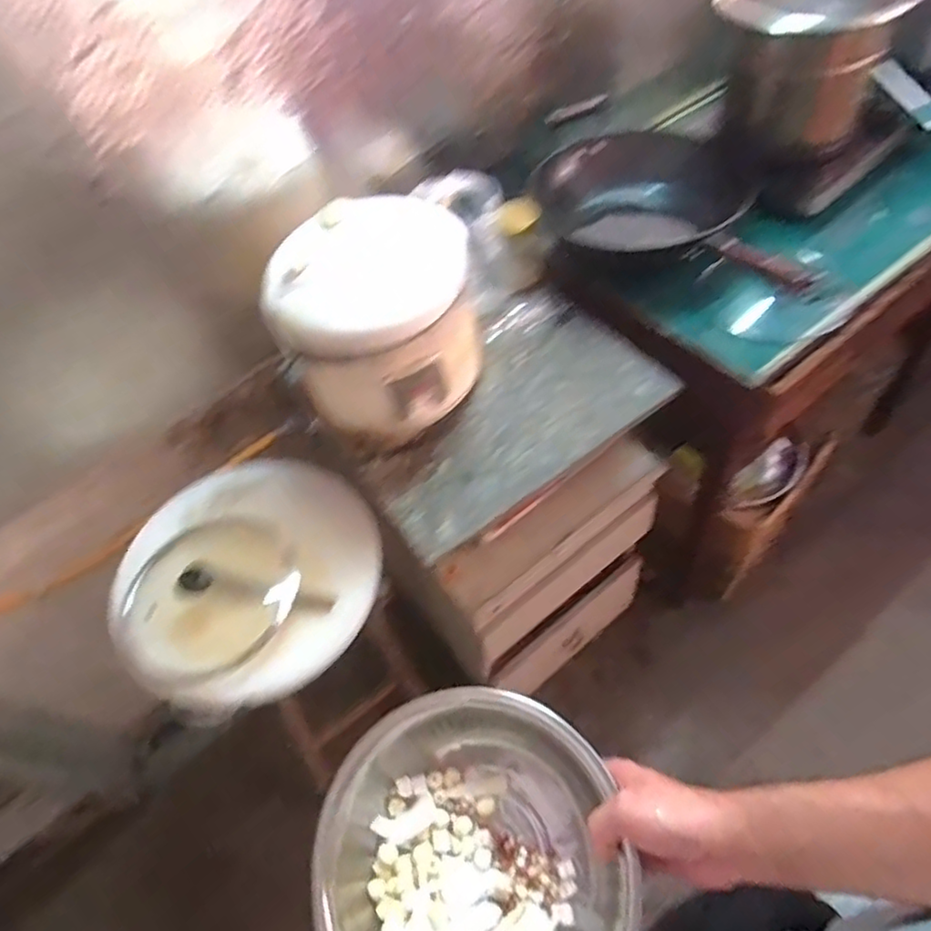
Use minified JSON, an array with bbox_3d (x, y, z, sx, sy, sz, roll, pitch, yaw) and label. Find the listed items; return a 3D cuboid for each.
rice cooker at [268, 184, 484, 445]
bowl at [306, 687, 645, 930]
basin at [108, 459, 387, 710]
[{"bbox_3d":[-0.111,-0.212,0.901,0.246,0.211,0.273,26,62,19],"label":"rice cooker"},{"bbox_3d":[0.006,0.310,0.495,0.228,0.103,0.226,-2,56,3],"label":"bowl"},{"bbox_3d":[-0.306,0.138,0.890,0.350,0.076,0.347,-2,56,3],"label":"basin"}]

